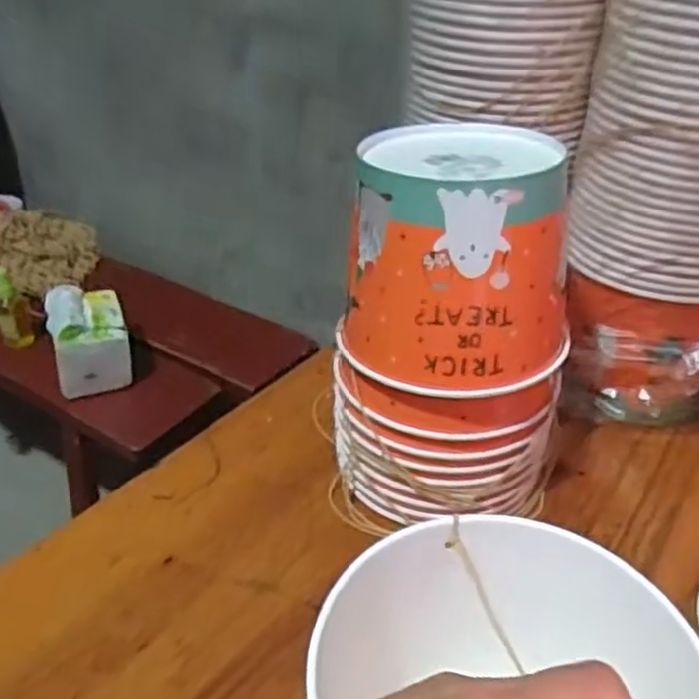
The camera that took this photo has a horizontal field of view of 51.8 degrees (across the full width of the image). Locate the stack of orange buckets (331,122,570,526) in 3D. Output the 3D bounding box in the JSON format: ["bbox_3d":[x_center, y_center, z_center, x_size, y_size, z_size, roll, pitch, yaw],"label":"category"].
[{"bbox_3d":[0.068,-0.004,0.502,0.122,0.260,0.142,-27,44,-36],"label":"stack of orange buckets"}]

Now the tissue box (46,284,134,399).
[{"bbox_3d":[-0.355,-0.012,0.985,0.097,0.108,0.125,-11,37,-19],"label":"tissue box"}]

